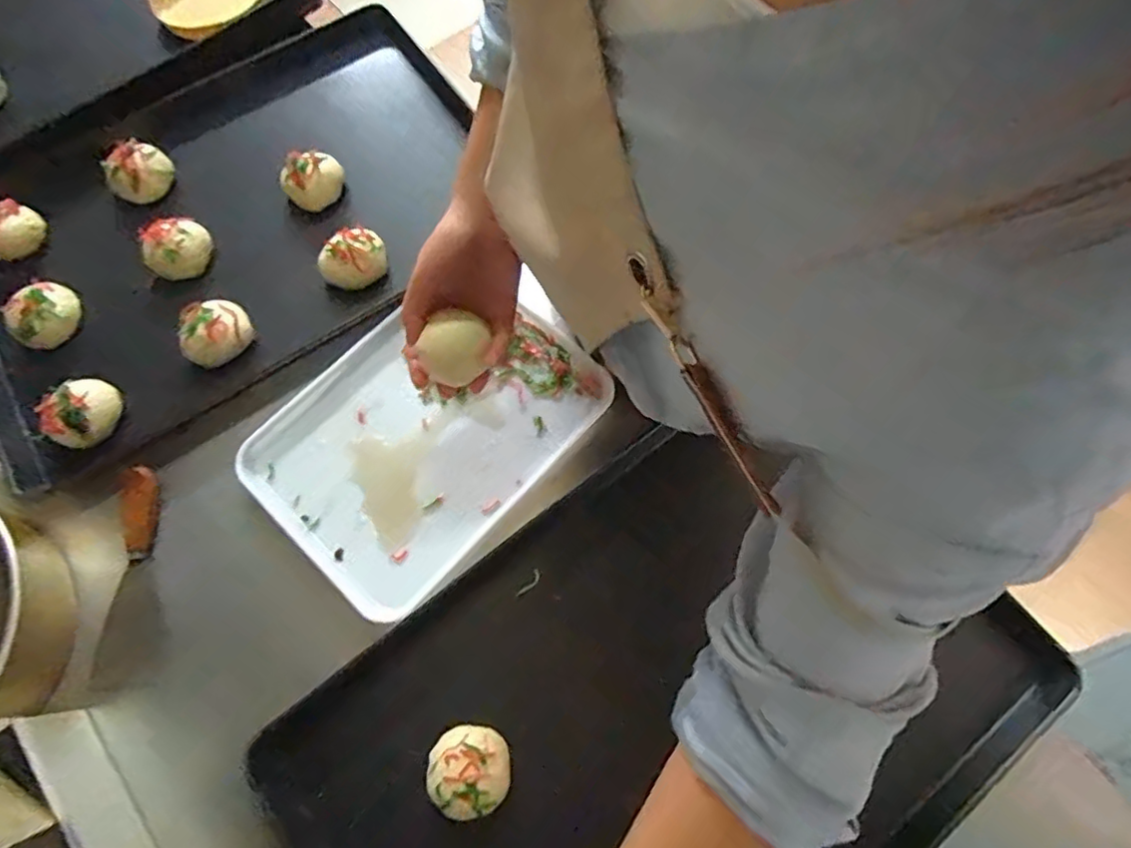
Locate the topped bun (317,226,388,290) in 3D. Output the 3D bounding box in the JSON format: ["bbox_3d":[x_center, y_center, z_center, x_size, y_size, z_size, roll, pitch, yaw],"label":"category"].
[{"bbox_3d":[-0.227,-0.177,0.662,0.069,0.041,0.058,-16,71,-5],"label":"topped bun"}]

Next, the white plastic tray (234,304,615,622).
[{"bbox_3d":[-0.135,0.005,0.610,0.231,0.025,0.318,41,75,14],"label":"white plastic tray"}]

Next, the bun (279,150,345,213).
[{"bbox_3d":[-0.285,-0.275,0.693,0.055,0.037,0.064,27,72,10],"label":"bun"}]

